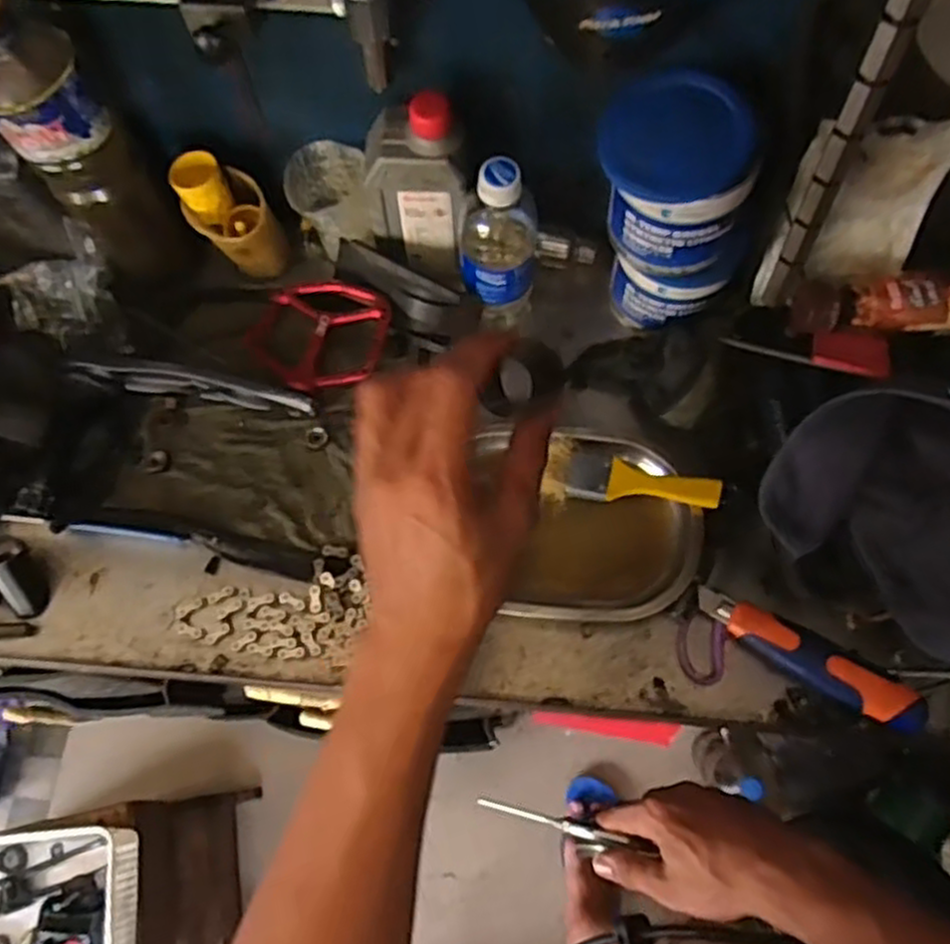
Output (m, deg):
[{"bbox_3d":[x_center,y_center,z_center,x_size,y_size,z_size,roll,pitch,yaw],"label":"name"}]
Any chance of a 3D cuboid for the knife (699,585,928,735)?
[{"bbox_3d":[0.241,0.129,0.548,0.162,0.028,0.036,32,74,13],"label":"knife"}]

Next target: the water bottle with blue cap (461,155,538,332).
[{"bbox_3d":[0.019,-0.185,0.617,0.063,0.166,0.063,-3,69,1],"label":"water bottle with blue cap"}]

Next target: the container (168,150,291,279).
[{"bbox_3d":[-0.203,-0.211,0.648,0.065,0.105,0.070,-1,69,2],"label":"container"}]

